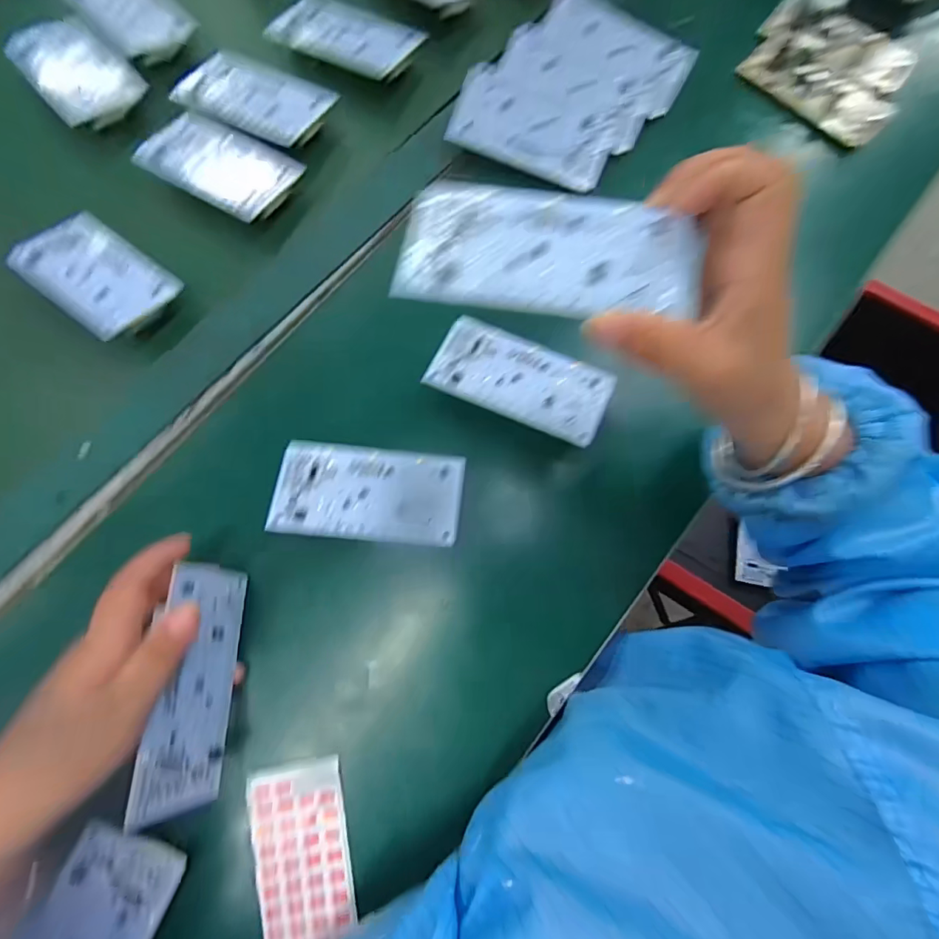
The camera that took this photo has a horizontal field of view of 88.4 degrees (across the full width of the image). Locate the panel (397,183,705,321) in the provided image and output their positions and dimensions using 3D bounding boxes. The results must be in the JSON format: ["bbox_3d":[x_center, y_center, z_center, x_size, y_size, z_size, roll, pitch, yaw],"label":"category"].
[{"bbox_3d":[0.033,-0.094,0.204,0.120,0.004,0.061,7,75,6],"label":"panel"}]

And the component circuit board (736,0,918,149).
[{"bbox_3d":[0.294,-0.333,0.391,0.122,0.018,0.105,37,79,8],"label":"component circuit board"}]

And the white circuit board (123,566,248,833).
[{"bbox_3d":[-0.146,0.113,0.258,0.004,0.053,0.120,-7,68,15],"label":"white circuit board"}]

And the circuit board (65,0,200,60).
[{"bbox_3d":[-0.280,-0.381,0.398,0.066,0.007,0.107,-43,80,-9],"label":"circuit board"}]

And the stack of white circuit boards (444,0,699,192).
[{"bbox_3d":[0.083,-0.298,0.377,0.130,0.017,0.171,32,79,7],"label":"stack of white circuit boards"}]

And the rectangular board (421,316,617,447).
[{"bbox_3d":[0.035,-0.061,0.321,0.116,0.008,0.057,23,78,5],"label":"rectangular board"}]

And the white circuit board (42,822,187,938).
[{"bbox_3d":[-0.195,0.247,0.239,0.054,0.007,0.110,25,68,-9],"label":"white circuit board"}]

